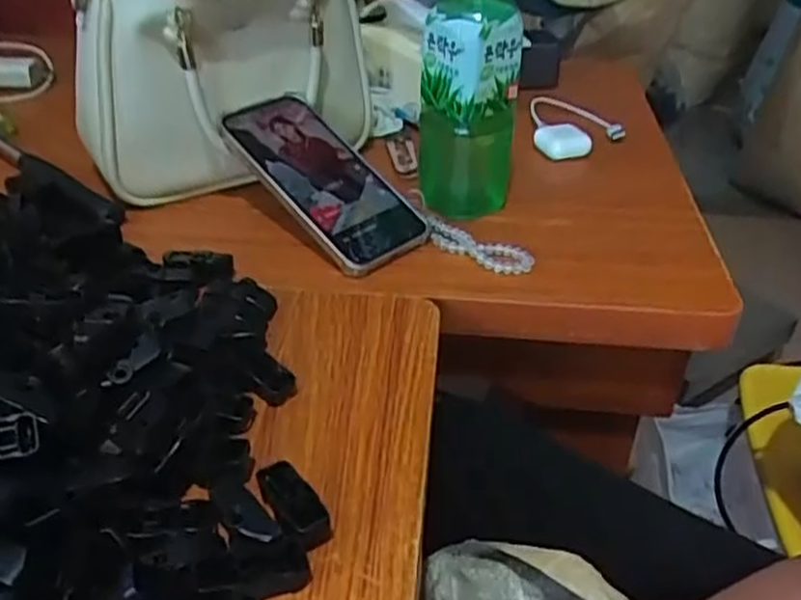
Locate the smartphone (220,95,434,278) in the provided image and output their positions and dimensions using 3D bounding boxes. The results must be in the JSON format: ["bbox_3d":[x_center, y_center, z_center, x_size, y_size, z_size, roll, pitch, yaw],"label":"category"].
[{"bbox_3d":[-0.058,-0.092,0.573,0.084,0.017,0.174,-30,68,-37],"label":"smartphone"}]

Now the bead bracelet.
[{"bbox_3d":[0.056,-0.041,0.549,0.087,0.011,0.026,22,41,26],"label":"bead bracelet"}]

